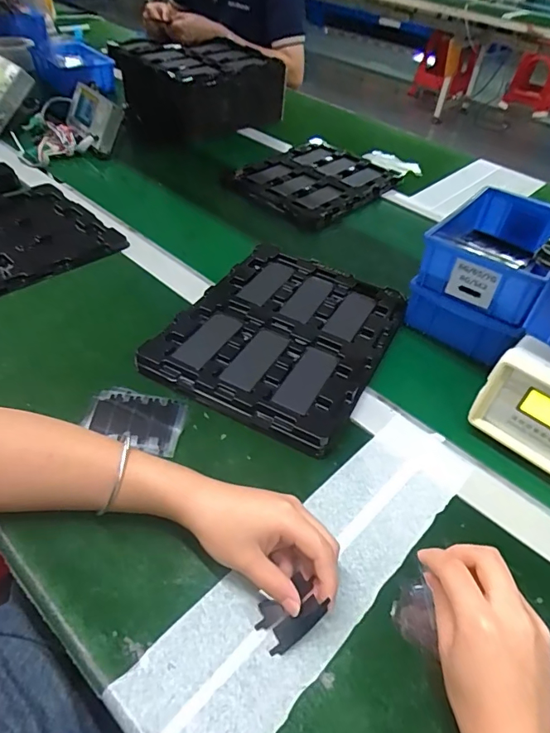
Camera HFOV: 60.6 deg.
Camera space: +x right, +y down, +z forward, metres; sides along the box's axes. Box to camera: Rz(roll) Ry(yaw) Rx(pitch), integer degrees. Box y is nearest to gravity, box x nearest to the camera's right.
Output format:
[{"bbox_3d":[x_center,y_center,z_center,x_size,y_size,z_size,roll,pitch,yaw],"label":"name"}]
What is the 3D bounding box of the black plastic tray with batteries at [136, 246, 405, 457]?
[{"bbox_3d":[0.012,-0.043,0.544,0.221,0.027,0.270,24,49,18],"label":"black plastic tray with batteries"}]

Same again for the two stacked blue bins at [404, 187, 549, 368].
[{"bbox_3d":[0.270,-0.129,0.577,0.122,0.102,0.212,32,52,23],"label":"two stacked blue bins"}]

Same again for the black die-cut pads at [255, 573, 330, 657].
[{"bbox_3d":[0.010,0.175,0.332,0.047,0.007,0.034,-39,61,-4],"label":"black die-cut pads"}]

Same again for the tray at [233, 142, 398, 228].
[{"bbox_3d":[0.074,-0.349,0.865,0.222,0.024,0.269,34,53,25],"label":"tray"}]

